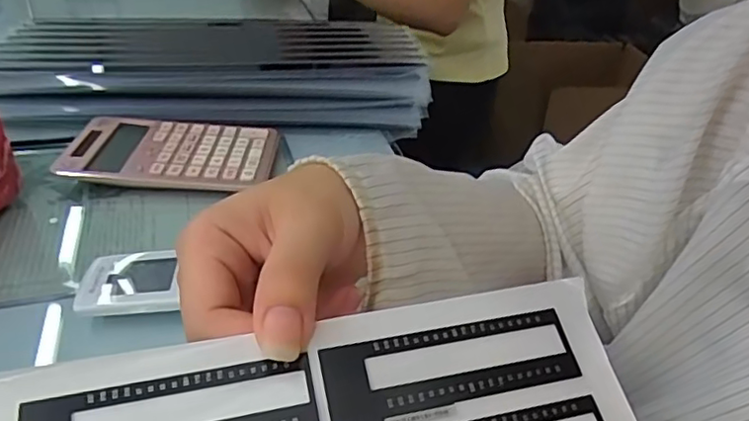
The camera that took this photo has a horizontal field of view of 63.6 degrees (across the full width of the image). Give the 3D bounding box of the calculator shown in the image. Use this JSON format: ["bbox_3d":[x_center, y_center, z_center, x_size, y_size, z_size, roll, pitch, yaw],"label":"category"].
[{"bbox_3d":[-0.183,-0.052,0.547,0.179,0.020,0.107,2,34,-2],"label":"calculator"}]

